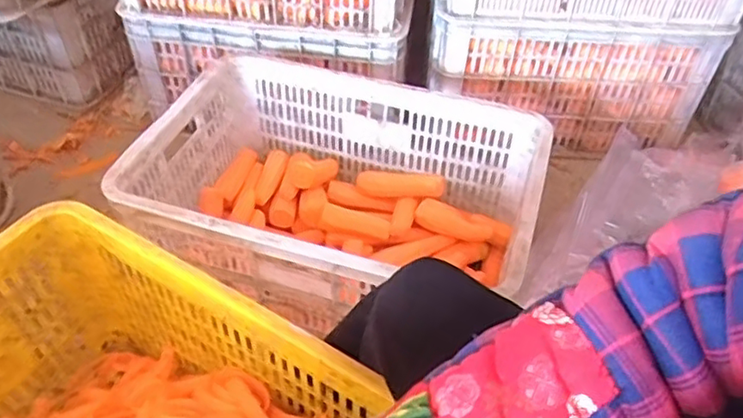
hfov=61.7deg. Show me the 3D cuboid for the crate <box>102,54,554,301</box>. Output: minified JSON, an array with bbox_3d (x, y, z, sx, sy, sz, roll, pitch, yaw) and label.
[{"bbox_3d":[-0.041,0.001,0.905,0.516,0.227,0.352,13,46,11],"label":"crate"}]

